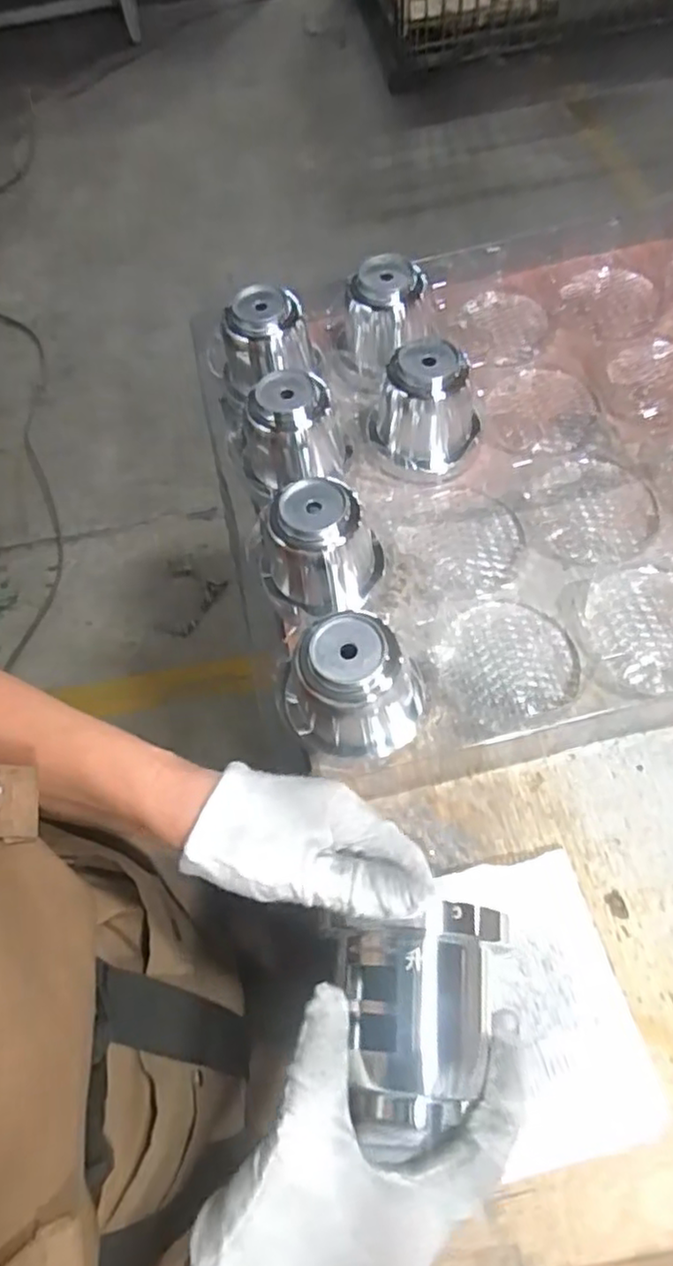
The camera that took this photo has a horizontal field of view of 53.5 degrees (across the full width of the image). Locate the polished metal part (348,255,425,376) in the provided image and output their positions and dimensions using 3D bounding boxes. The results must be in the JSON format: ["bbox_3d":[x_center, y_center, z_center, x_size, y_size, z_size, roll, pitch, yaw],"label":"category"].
[{"bbox_3d":[0.038,-0.264,0.561,0.068,0.075,0.063,-2,64,3],"label":"polished metal part"}]

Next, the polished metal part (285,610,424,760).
[{"bbox_3d":[0.014,0.036,0.413,0.069,0.082,0.071,-2,64,3],"label":"polished metal part"}]

